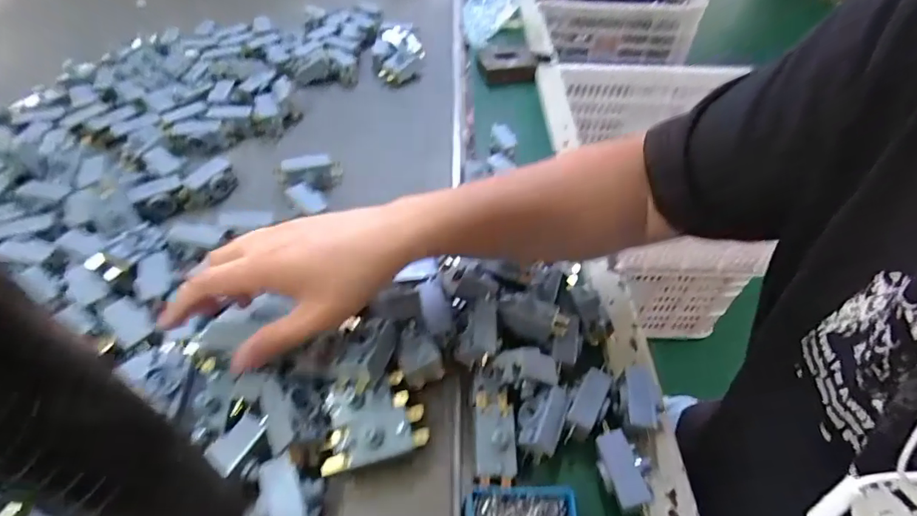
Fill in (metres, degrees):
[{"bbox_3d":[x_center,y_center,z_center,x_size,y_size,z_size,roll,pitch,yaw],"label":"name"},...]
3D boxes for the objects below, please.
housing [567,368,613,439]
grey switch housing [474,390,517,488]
[{"bbox_3d":[0.099,0.110,0.356,0.021,0.019,0.051,25,52,19],"label":"housing"},{"bbox_3d":[0.026,0.126,0.333,0.028,0.015,0.064,3,48,1],"label":"grey switch housing"}]

